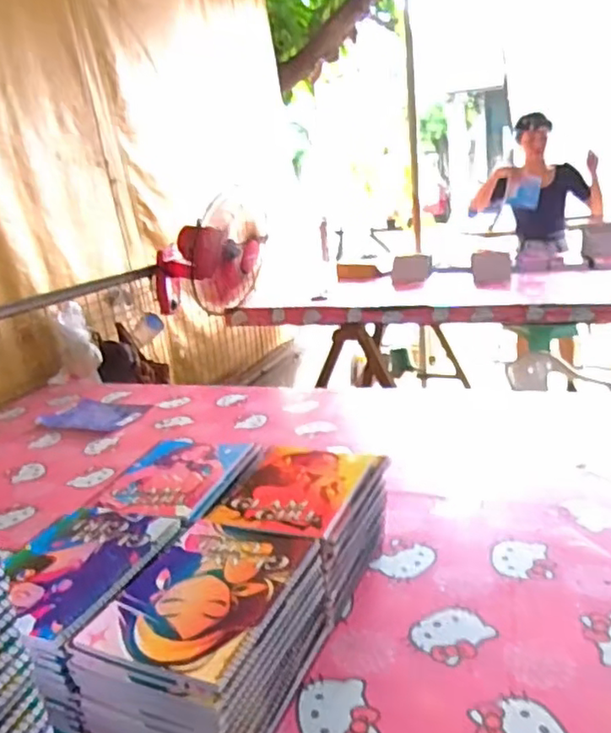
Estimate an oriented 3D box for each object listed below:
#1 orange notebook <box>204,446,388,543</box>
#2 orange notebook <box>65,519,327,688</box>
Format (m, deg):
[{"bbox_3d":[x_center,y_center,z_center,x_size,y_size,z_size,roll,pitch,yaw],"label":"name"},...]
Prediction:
[{"bbox_3d":[-0.009,0.150,0.767,0.164,0.015,0.212,2,18,24],"label":"orange notebook"},{"bbox_3d":[-0.096,0.210,0.589,0.157,0.010,0.197,2,18,25],"label":"orange notebook"}]

